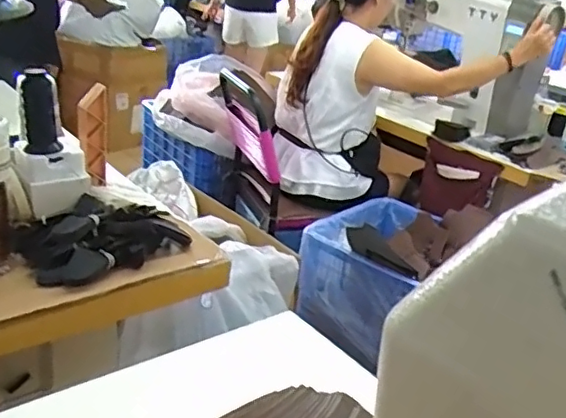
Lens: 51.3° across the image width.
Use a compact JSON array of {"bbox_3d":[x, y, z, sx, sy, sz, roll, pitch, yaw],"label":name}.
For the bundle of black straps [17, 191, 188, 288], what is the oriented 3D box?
[{"bbox_3d":[-0.264,0.031,0.864,0.230,0.067,0.159,-16,32,-43],"label":"bundle of black straps"}]

